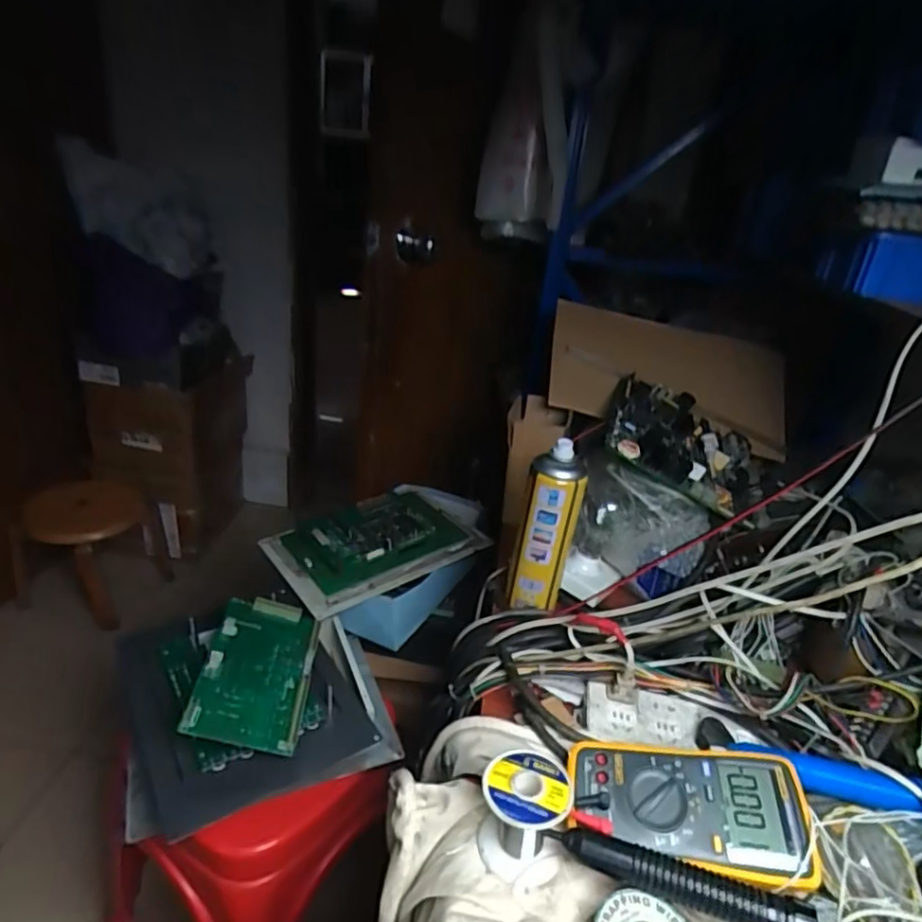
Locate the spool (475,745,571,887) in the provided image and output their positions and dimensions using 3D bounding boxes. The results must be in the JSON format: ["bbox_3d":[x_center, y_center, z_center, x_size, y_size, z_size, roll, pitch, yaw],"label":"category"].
[{"bbox_3d":[0.045,0.265,0.454,0.061,0.068,0.058,5,26,-3],"label":"spool"}]

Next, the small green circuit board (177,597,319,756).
[{"bbox_3d":[-0.237,0.241,0.708,0.116,0.011,0.202,20,29,-15],"label":"small green circuit board"}]

